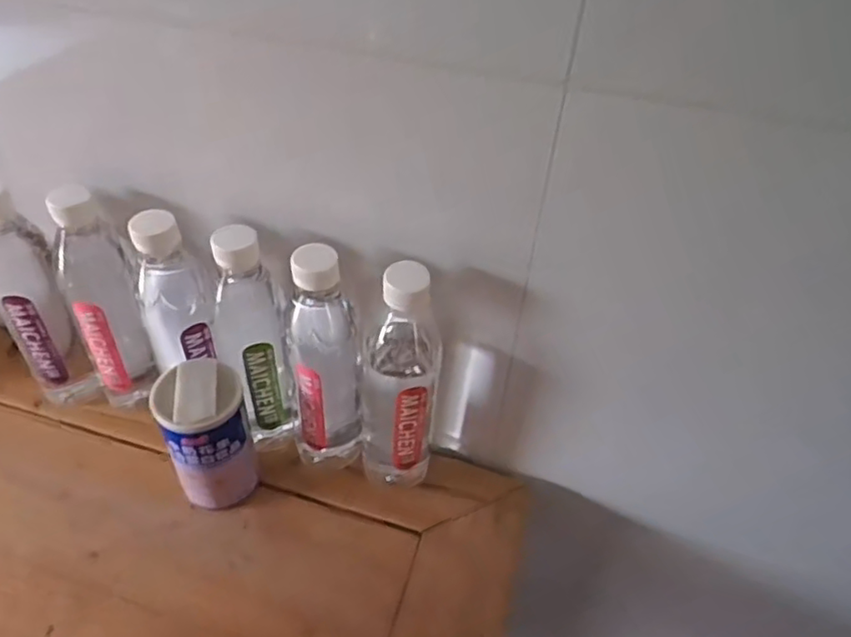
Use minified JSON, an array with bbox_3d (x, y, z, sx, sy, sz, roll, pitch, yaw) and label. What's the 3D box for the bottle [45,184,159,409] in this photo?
[{"bbox_3d":[-0.267,-0.004,0.546,0.055,0.220,0.052,-18,48,-21],"label":"bottle"}]

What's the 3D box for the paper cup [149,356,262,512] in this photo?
[{"bbox_3d":[-0.172,0.099,0.521,0.063,0.128,0.059,2,44,-2],"label":"paper cup"}]

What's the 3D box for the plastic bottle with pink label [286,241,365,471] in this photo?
[{"bbox_3d":[-0.077,0.047,0.507,0.057,0.227,0.051,-4,44,-8],"label":"plastic bottle with pink label"}]

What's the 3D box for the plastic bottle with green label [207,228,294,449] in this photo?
[{"bbox_3d":[-0.135,0.031,0.514,0.054,0.214,0.050,-12,46,-15],"label":"plastic bottle with green label"}]

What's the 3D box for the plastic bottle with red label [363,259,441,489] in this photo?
[{"bbox_3d":[-0.020,0.055,0.503,0.057,0.224,0.056,2,44,-1],"label":"plastic bottle with red label"}]

